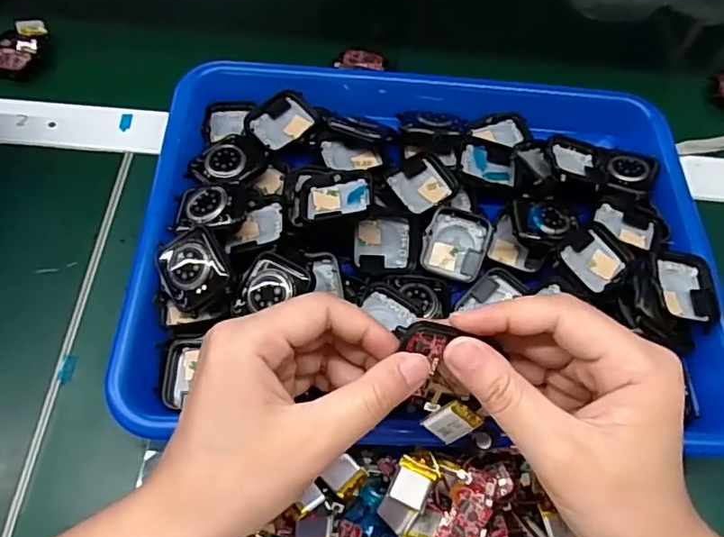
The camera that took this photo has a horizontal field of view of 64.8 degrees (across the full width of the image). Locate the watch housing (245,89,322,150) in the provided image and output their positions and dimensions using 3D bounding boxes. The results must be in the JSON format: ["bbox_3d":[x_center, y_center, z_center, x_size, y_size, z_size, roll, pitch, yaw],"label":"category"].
[{"bbox_3d":[-0.052,-0.095,0.370,0.040,0.016,0.035,-34,68,-21],"label":"watch housing"}]

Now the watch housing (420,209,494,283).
[{"bbox_3d":[0.056,-0.014,0.341,0.037,0.008,0.041,22,81,6],"label":"watch housing"}]

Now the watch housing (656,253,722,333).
[{"bbox_3d":[0.181,0.012,0.320,0.034,0.012,0.040,12,61,2],"label":"watch housing"}]

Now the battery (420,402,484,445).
[{"bbox_3d":[0.038,0.064,0.239,0.018,0.020,0.004,43,17,-20],"label":"battery"}]

